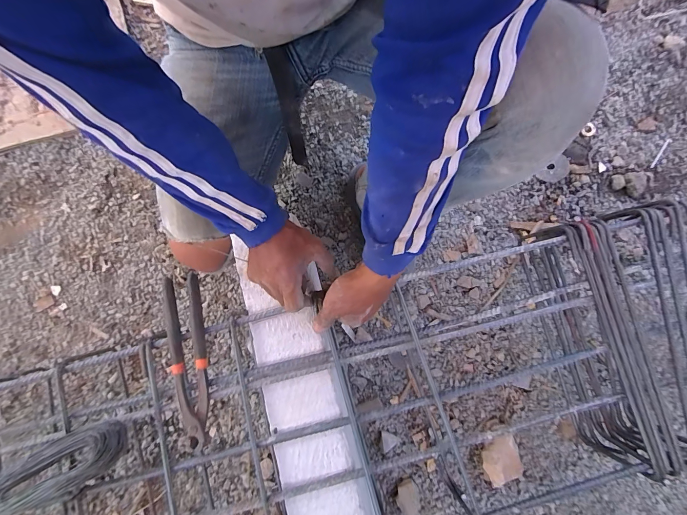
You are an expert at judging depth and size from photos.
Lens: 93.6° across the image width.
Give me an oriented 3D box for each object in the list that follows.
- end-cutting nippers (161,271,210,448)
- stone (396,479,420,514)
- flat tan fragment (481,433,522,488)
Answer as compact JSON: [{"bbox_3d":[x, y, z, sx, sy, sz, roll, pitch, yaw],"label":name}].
[{"bbox_3d":[-0.204,0.135,0.428,0.042,0.022,0.219,-10,83,-1],"label":"end-cutting nippers"},{"bbox_3d":[0.121,0.452,0.601,0.041,0.020,0.069,-9,80,-2],"label":"stone"},{"bbox_3d":[0.293,0.375,0.601,0.069,0.025,0.080,-15,80,-3],"label":"flat tan fragment"}]

